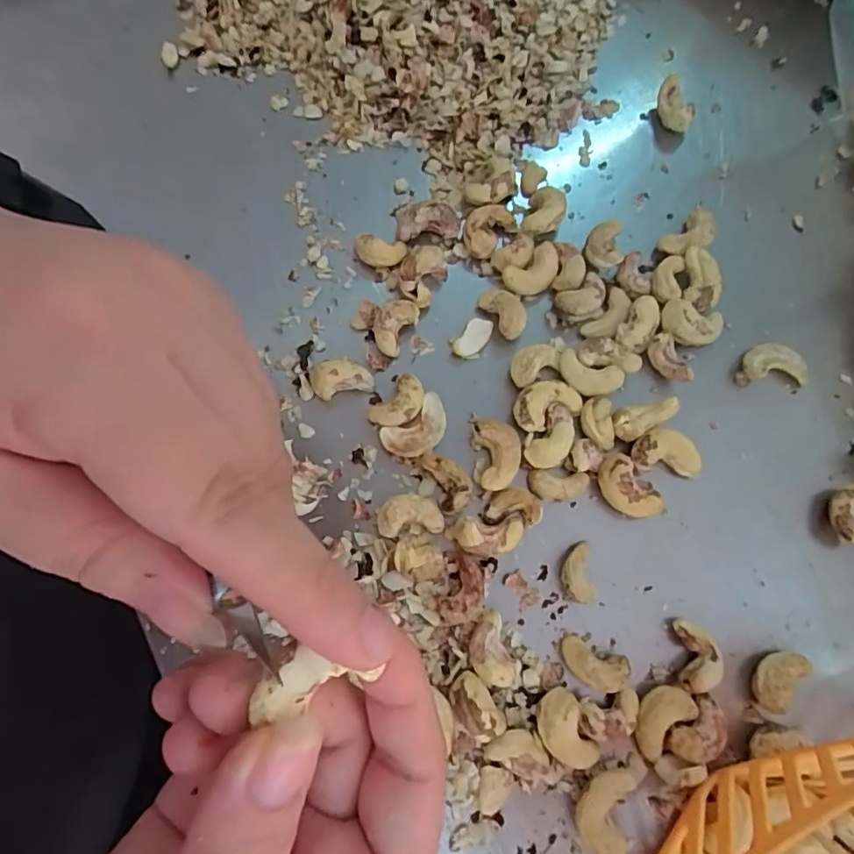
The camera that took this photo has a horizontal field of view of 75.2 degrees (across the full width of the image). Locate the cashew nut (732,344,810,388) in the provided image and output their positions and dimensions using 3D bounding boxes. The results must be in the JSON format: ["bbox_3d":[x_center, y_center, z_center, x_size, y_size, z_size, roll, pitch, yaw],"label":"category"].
[{"bbox_3d":[0.144,-0.026,0.231,0.029,0.007,0.016,1,76,-2],"label":"cashew nut"}]

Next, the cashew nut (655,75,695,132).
[{"bbox_3d":[0.114,-0.149,0.257,0.010,0.013,0.023,-23,78,-7],"label":"cashew nut"}]

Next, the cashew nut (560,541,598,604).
[{"bbox_3d":[0.055,0.054,0.206,0.012,0.009,0.021,-3,76,-3],"label":"cashew nut"}]

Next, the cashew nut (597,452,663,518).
[{"bbox_3d":[0.076,0.024,0.213,0.015,0.013,0.027,-36,80,-10],"label":"cashew nut"}]

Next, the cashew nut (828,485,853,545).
[{"bbox_3d":[0.161,0.034,0.213,0.015,0.012,0.023,24,77,4],"label":"cashew nut"}]

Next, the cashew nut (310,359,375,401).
[{"bbox_3d":[-0.034,-0.019,0.219,0.023,0.012,0.013,-15,77,-6],"label":"cashew nut"}]

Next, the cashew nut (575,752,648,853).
[{"bbox_3d":[0.062,0.124,0.186,0.018,0.012,0.032,33,78,6],"label":"cashew nut"}]

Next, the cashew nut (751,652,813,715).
[{"bbox_3d":[0.125,0.089,0.197,0.023,0.011,0.013,-41,81,-10],"label":"cashew nut"}]

